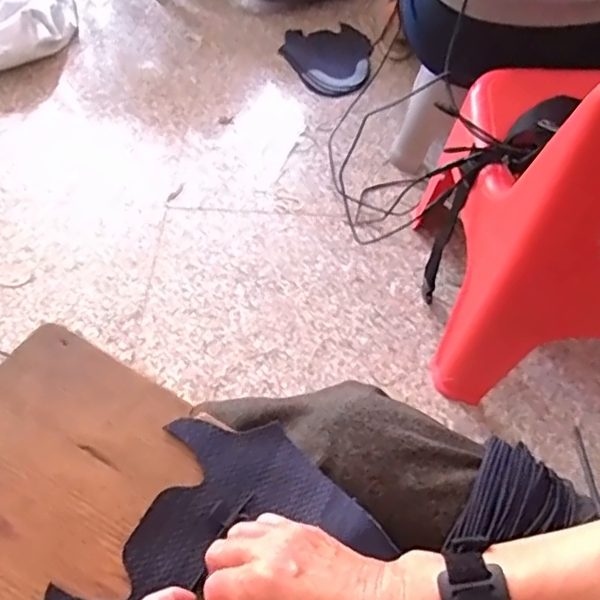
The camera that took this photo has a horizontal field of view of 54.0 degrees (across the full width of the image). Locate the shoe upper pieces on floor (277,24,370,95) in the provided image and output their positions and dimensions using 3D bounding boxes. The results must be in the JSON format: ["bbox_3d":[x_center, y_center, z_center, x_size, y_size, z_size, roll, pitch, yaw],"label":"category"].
[{"bbox_3d":[0.064,-0.603,1.461,0.215,0.022,0.279,6,55,2],"label":"shoe upper pieces on floor"}]

